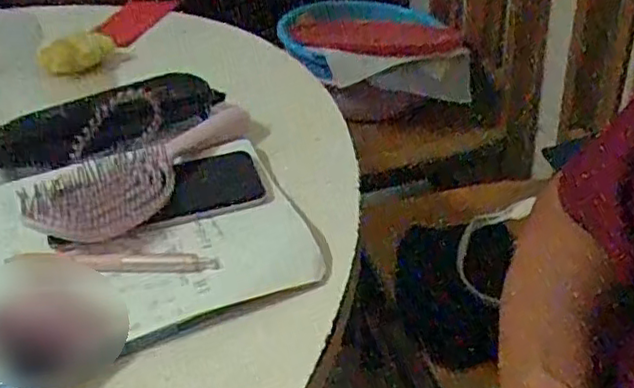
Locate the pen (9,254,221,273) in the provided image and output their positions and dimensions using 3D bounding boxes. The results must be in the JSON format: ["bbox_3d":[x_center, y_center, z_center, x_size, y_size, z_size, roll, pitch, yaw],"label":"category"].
[{"bbox_3d":[-0.141,0.047,0.440,0.144,0.017,0.014,-3,34,6],"label":"pen"}]

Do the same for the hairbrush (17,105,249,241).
[{"bbox_3d":[-0.132,-0.028,0.519,0.069,0.032,0.230,12,38,27],"label":"hairbrush"}]

